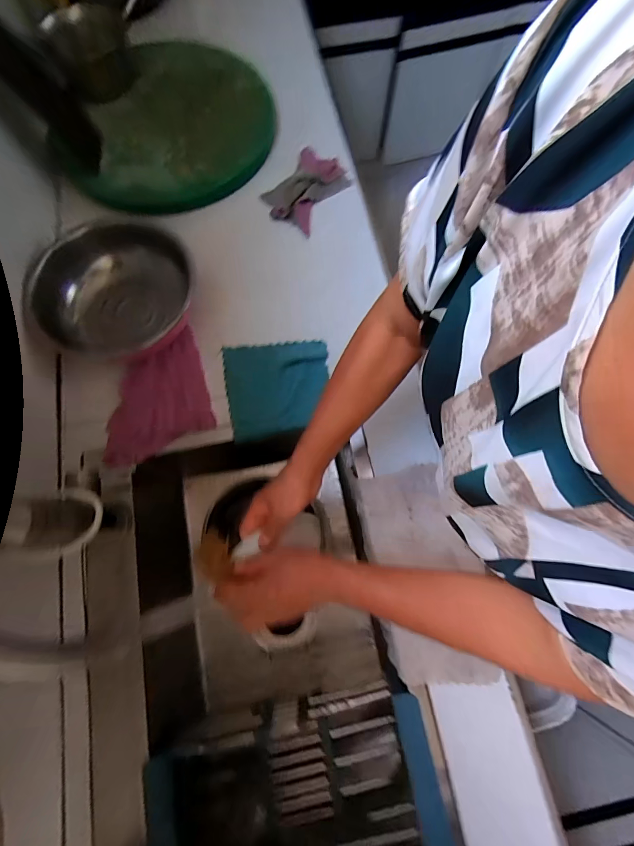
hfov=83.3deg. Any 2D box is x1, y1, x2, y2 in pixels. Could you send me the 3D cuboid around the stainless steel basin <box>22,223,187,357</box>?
[{"bbox_3d":[-0.328,-0.222,0.603,0.228,0.100,0.195,-15,73,-4],"label":"stainless steel basin"}]

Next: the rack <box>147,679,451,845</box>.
[{"bbox_3d":[-0.021,0.512,0.493,0.379,0.087,0.204,-10,73,-2],"label":"rack"}]

